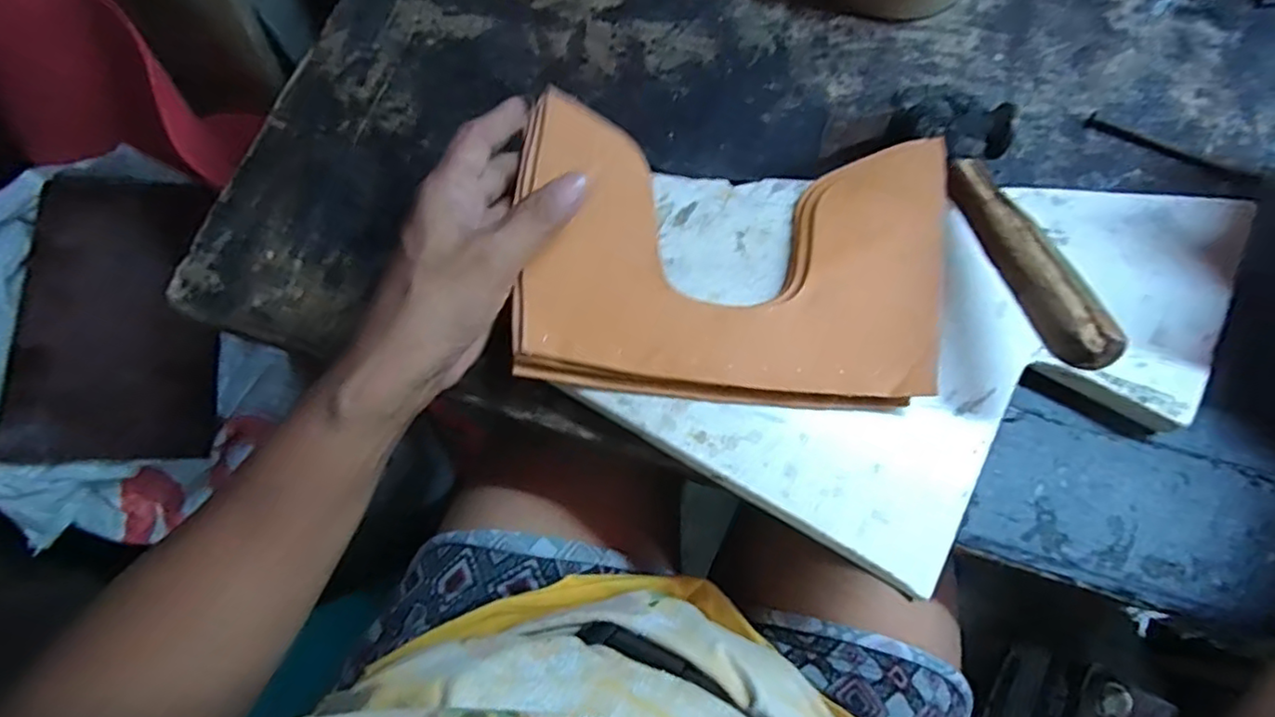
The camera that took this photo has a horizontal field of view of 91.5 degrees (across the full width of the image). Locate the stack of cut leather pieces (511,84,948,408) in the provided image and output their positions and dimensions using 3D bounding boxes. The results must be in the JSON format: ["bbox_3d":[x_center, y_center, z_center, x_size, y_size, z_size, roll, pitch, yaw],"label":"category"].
[{"bbox_3d":[0.046,-0.048,0.305,0.203,0.026,0.135,7,84,-4],"label":"stack of cut leather pieces"}]

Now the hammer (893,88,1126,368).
[{"bbox_3d":[0.178,-0.070,0.302,0.069,0.027,0.176,-2,53,1],"label":"hammer"}]

